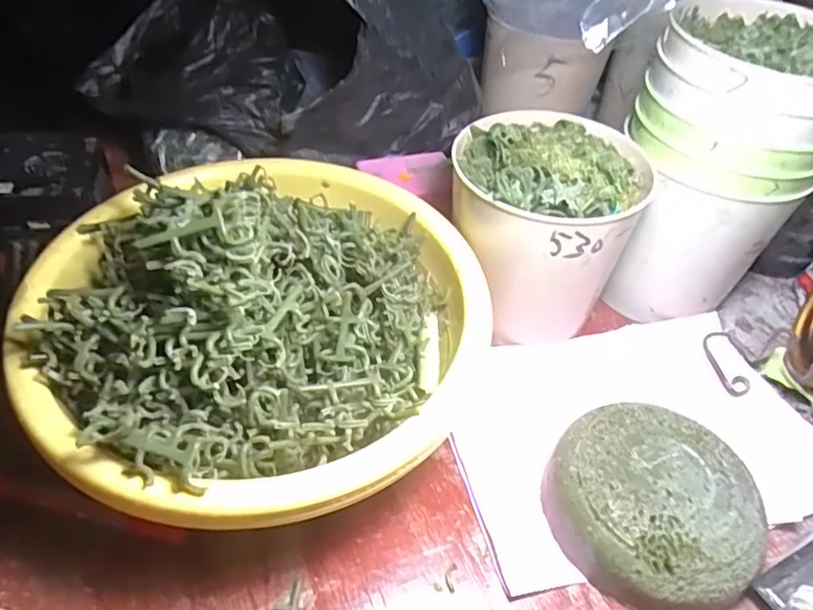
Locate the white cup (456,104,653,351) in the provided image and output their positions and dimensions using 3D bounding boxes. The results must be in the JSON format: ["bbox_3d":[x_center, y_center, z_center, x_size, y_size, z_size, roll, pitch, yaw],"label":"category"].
[{"bbox_3d":[0.081,-0.049,0.365,0.108,0.114,0.102,2,45,-2],"label":"white cup"}]

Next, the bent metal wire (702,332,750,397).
[{"bbox_3d":[0.212,0.038,0.388,0.021,0.005,0.049,0,53,-3],"label":"bent metal wire"}]

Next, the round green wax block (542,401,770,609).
[{"bbox_3d":[0.125,0.103,0.301,0.097,0.036,0.097,2,45,-2],"label":"round green wax block"}]

